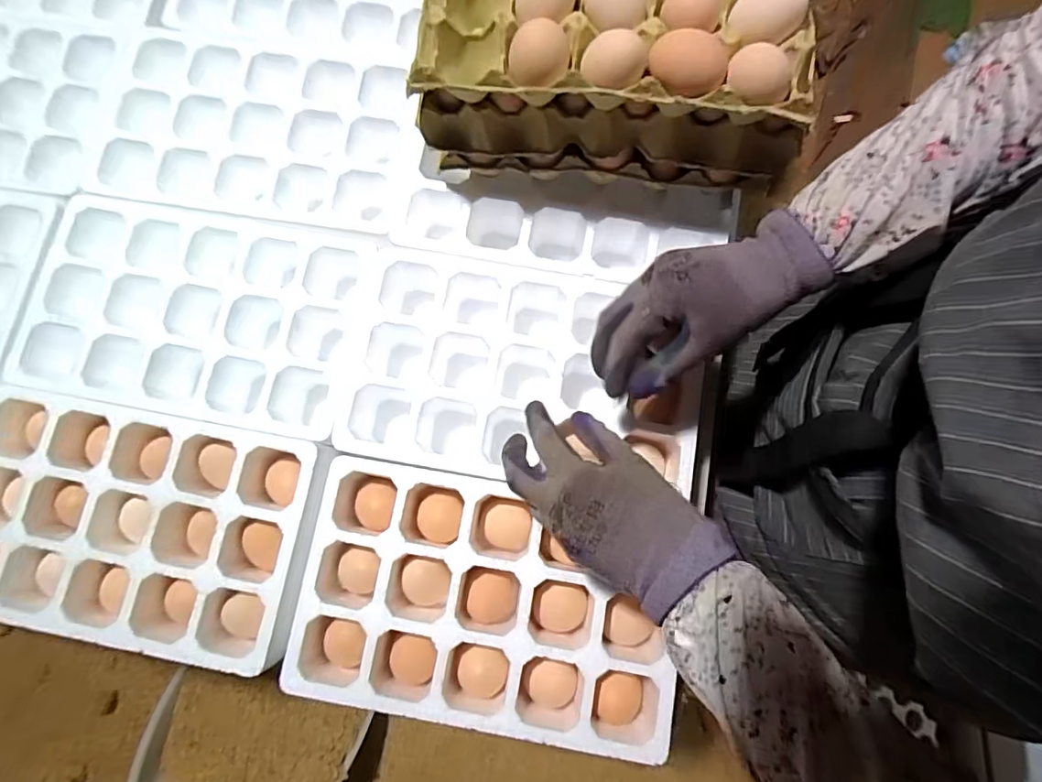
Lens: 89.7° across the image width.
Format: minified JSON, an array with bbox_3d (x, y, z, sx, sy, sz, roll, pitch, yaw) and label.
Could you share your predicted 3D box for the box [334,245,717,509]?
[{"bbox_3d":[0.004,-0.012,0.474,0.290,0.071,0.180,10,79,3],"label":"box"}]

